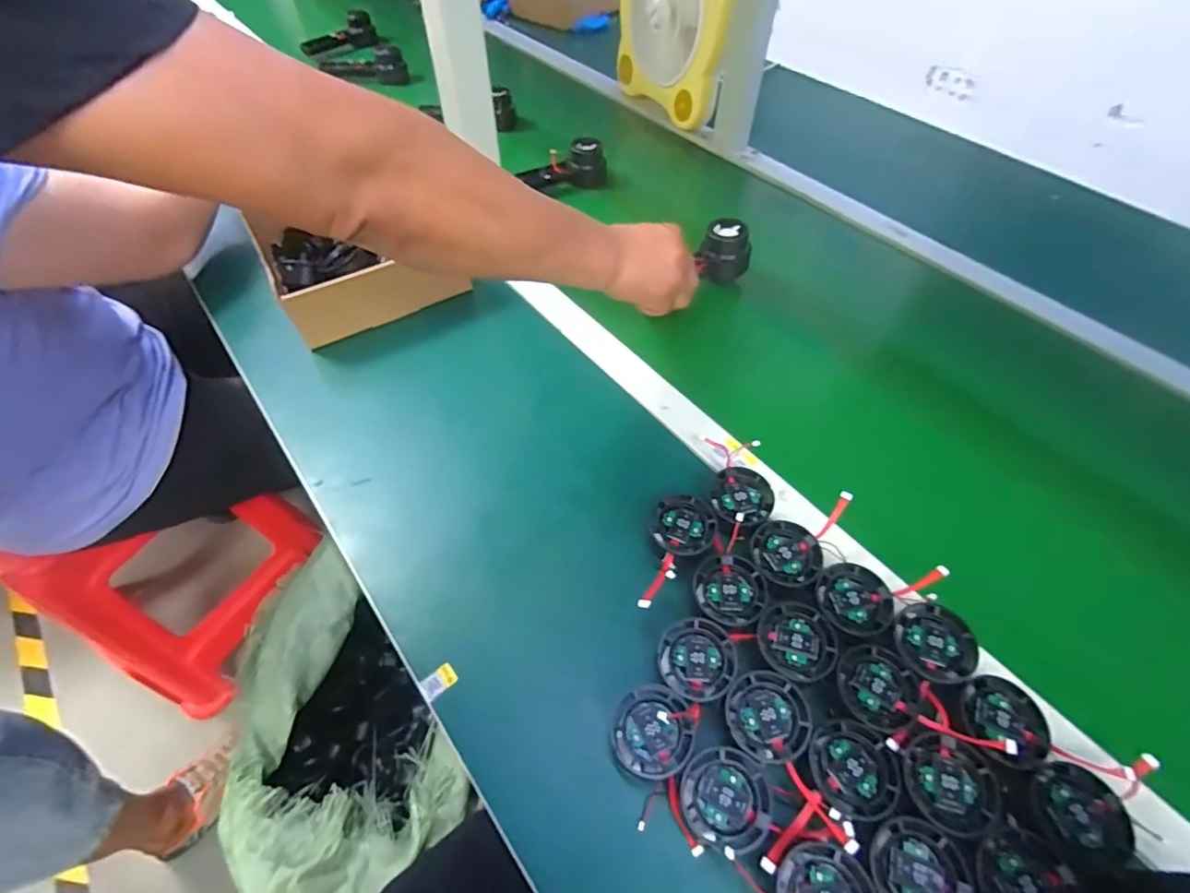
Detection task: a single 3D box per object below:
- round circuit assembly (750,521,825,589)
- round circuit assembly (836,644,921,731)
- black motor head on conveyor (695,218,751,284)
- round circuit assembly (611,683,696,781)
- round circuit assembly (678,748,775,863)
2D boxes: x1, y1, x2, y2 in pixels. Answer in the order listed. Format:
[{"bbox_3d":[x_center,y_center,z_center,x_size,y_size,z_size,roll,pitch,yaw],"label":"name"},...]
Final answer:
[{"bbox_3d":[0.147,0.081,0.424,0.051,0.009,0.049,11,54,8],"label":"round circuit assembly"},{"bbox_3d":[0.188,0.159,0.366,0.050,0.013,0.049,0,53,0],"label":"round circuit assembly"},{"bbox_3d":[0.154,-0.232,0.653,0.058,0.051,0.056,16,55,11],"label":"black motor head on conveyor"},{"bbox_3d":[0.037,0.180,0.350,0.050,0.010,0.052,0,53,0],"label":"round circuit assembly"},{"bbox_3d":[0.078,0.211,0.329,0.050,0.017,0.051,19,56,14],"label":"round circuit assembly"}]

